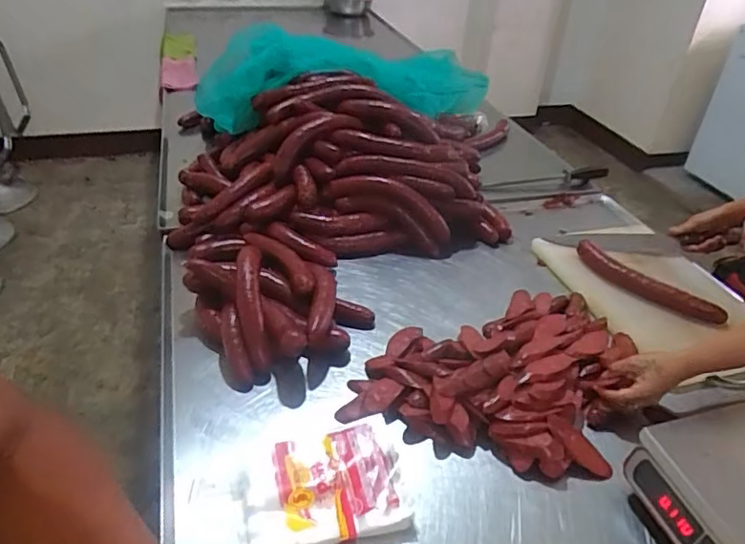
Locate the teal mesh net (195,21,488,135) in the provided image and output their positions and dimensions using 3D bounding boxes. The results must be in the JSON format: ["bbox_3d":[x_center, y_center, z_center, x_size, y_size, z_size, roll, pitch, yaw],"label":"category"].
[{"bbox_3d":[-0.062,-0.557,1.613,0.837,0.240,0.338,-8,38,-15],"label":"teal mesh net"}]

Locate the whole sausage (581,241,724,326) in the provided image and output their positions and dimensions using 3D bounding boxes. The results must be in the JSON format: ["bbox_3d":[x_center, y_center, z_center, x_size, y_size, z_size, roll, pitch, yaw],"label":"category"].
[{"bbox_3d":[0.527,0.027,1.115,0.299,0.043,0.052,30,44,32],"label":"whole sausage"}]

